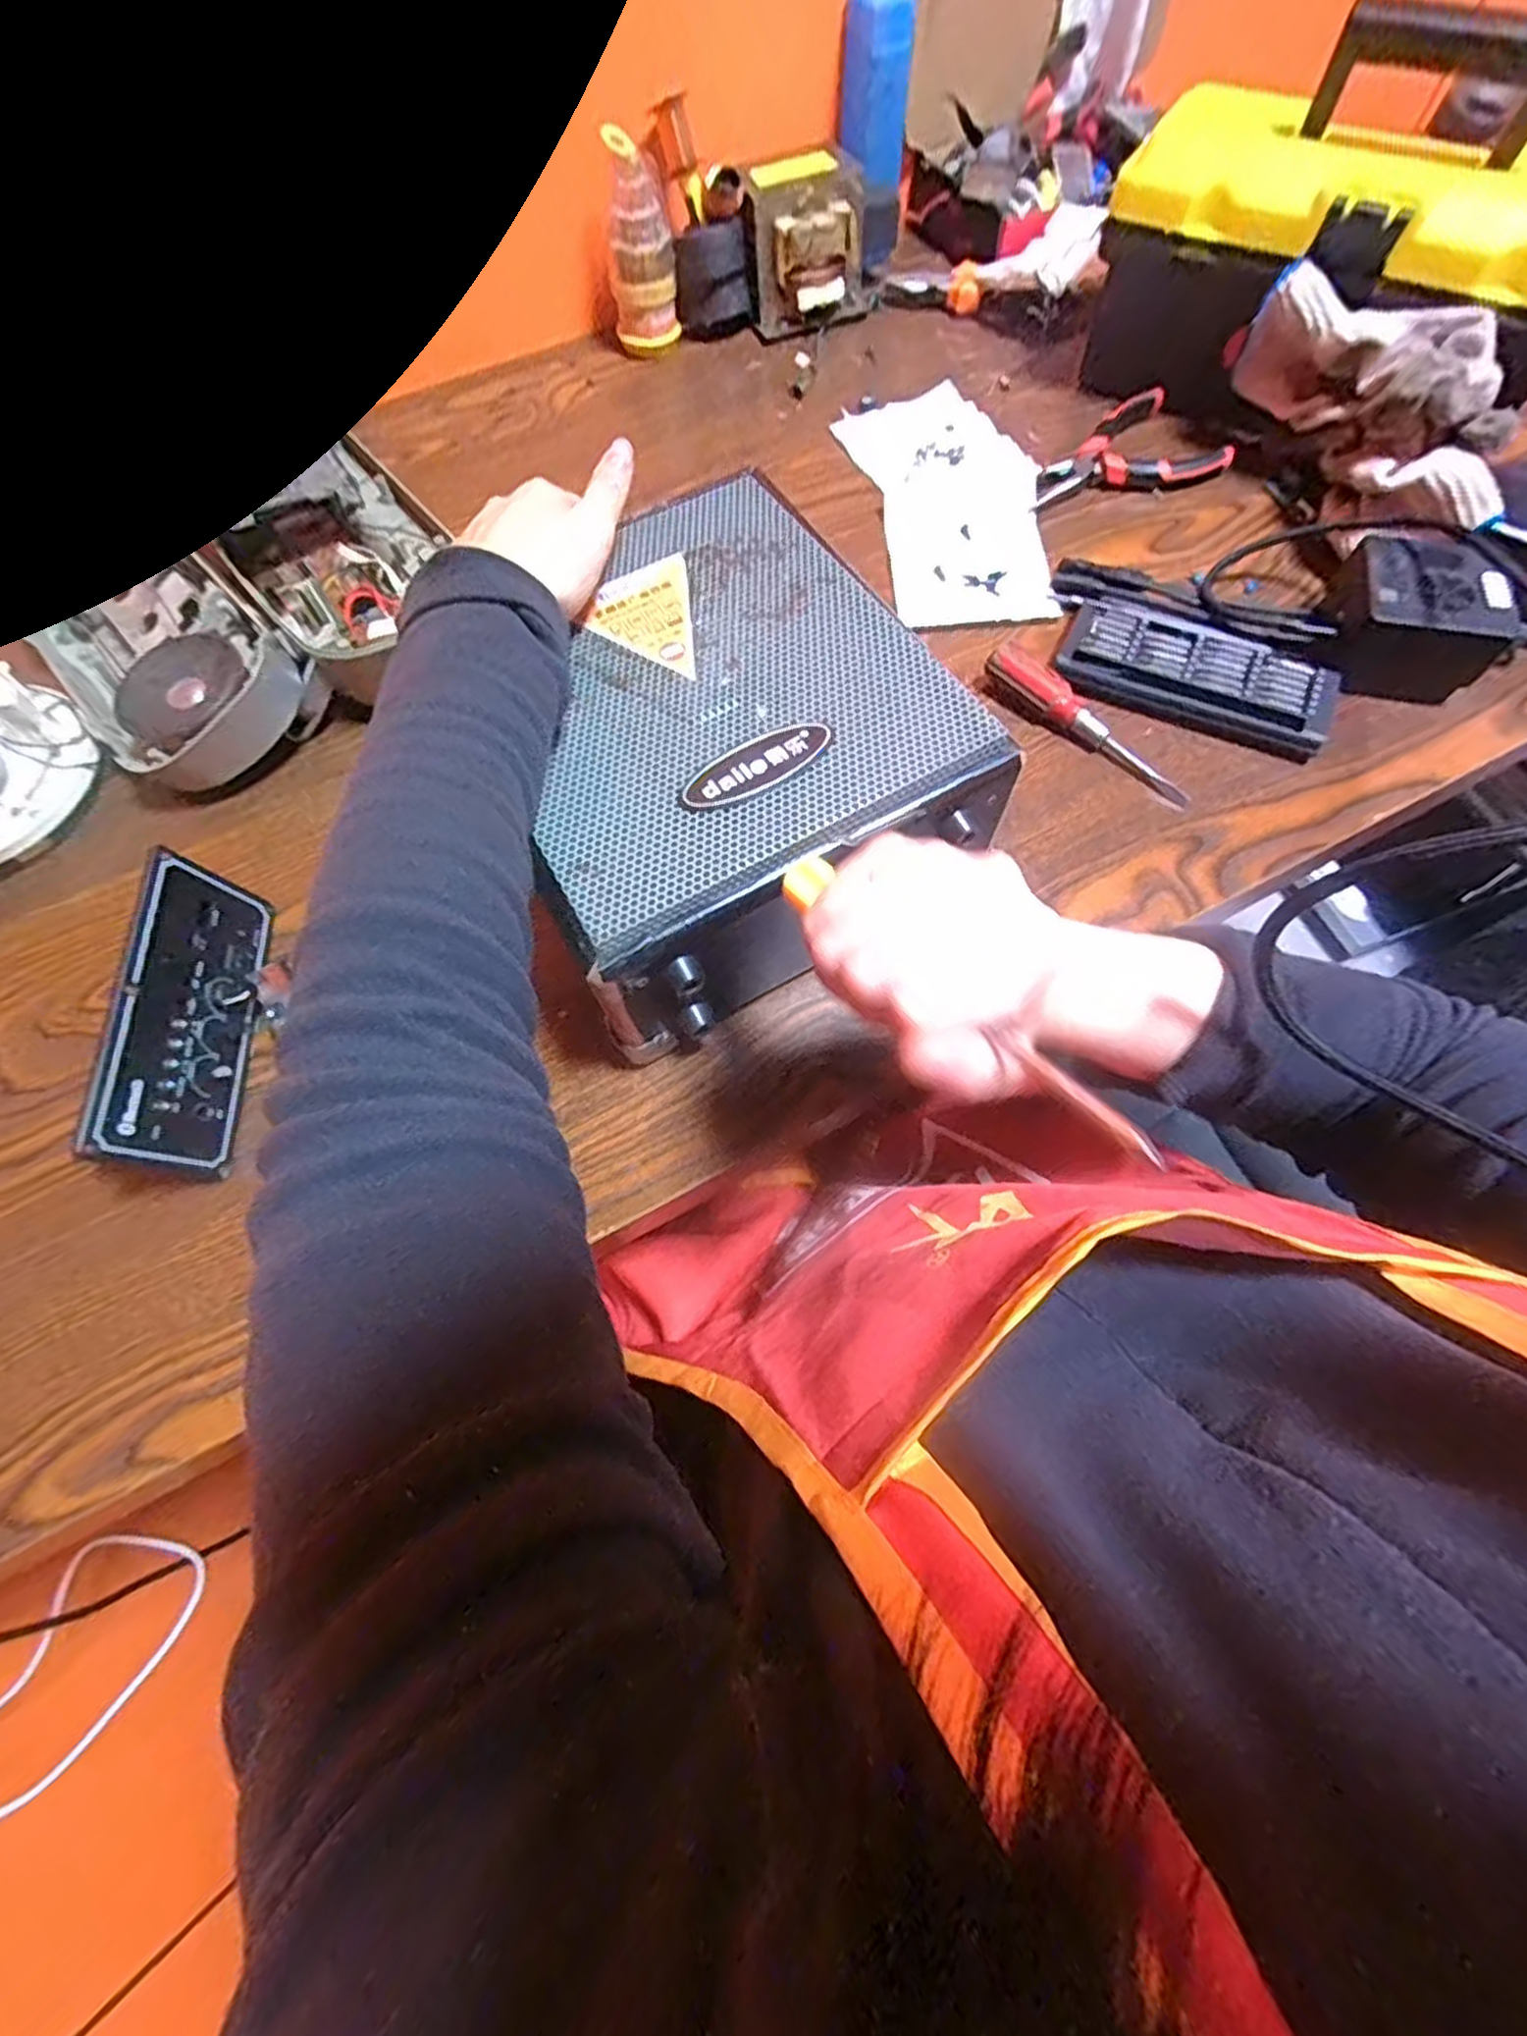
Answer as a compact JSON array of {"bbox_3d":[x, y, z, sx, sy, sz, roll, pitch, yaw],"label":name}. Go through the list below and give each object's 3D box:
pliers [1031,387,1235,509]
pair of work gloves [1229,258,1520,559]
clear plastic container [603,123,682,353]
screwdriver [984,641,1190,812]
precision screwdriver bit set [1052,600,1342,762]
[{"bbox_3d":[0.257,-0.411,0.529,0.137,0.024,0.086,-6,68,-1],"label":"pliers"},{"bbox_3d":[0.378,-0.364,0.459,0.076,0.097,0.194,-14,68,-4],"label":"pair of work gloves"},{"bbox_3d":[-0.095,-0.587,0.560,0.051,0.109,0.048,-6,68,-1],"label":"clear plastic container"},{"bbox_3d":[0.192,-0.174,0.433,0.028,0.016,0.144,-39,72,-13],"label":"screwdriver"},{"bbox_3d":[0.263,-0.212,0.447,0.156,0.019,0.074,26,71,12],"label":"precision screwdriver bit set"}]

